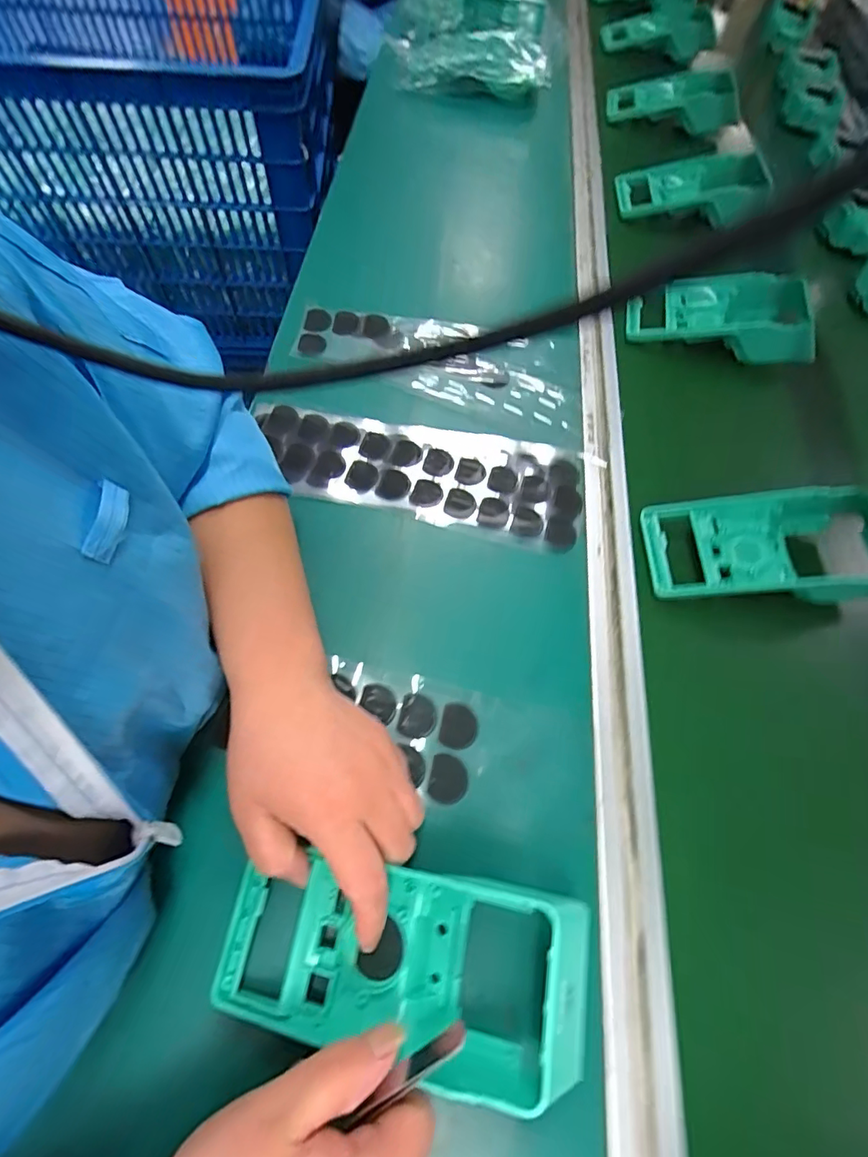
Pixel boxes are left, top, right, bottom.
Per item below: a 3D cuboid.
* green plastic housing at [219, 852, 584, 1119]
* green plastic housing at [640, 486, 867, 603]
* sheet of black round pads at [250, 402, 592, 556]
[{"bbox_3d":[-0.018,0.205,0.260,0.189,0.053,0.088,2,64,8],"label":"green plastic housing"},{"bbox_3d":[0.273,-0.028,0.385,0.190,0.042,0.086,0,64,-2],"label":"green plastic housing"},{"bbox_3d":[-0.014,-0.095,0.423,0.280,0.007,0.101,13,64,4],"label":"sheet of black round pads"}]

